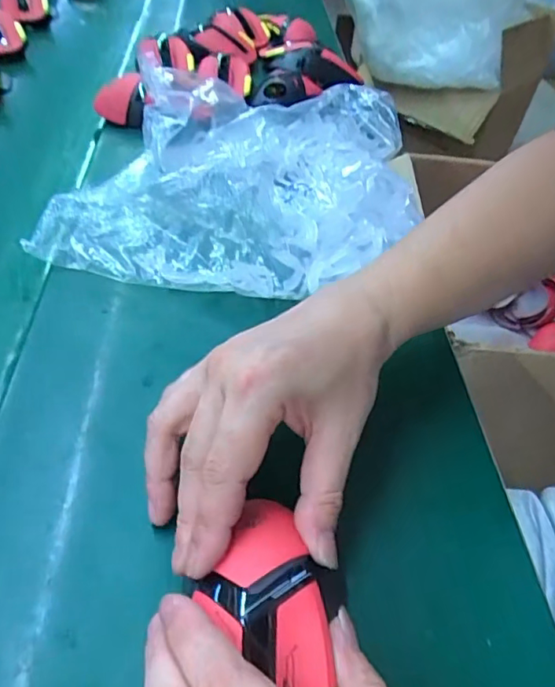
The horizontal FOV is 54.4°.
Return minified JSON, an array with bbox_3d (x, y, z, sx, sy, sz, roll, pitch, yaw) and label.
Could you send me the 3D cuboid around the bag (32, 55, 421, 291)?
[{"bbox_3d":[-0.020,-0.171,0.488,0.285,0.068,0.315,10,46,-1],"label":"bag"}]

